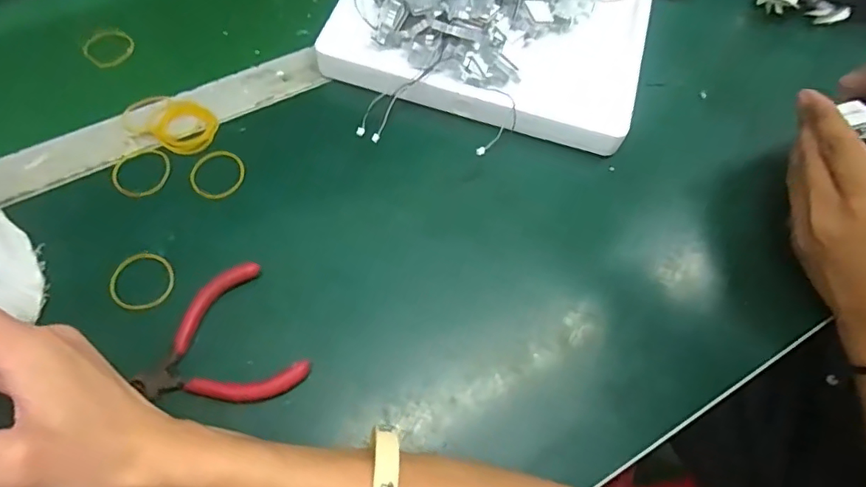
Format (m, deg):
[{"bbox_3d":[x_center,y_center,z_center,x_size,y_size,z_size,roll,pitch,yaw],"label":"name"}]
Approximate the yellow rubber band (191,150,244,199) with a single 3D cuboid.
[{"bbox_3d":[-0.157,-0.050,0.386,0.040,0.004,0.039,1,62,-2],"label":"yellow rubber band"}]

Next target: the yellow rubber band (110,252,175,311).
[{"bbox_3d":[-0.191,0.025,0.348,0.037,0.004,0.039,2,76,-8],"label":"yellow rubber band"}]

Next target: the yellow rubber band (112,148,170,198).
[{"bbox_3d":[-0.210,-0.051,0.382,0.040,0.004,0.041,-40,71,-21],"label":"yellow rubber band"}]

